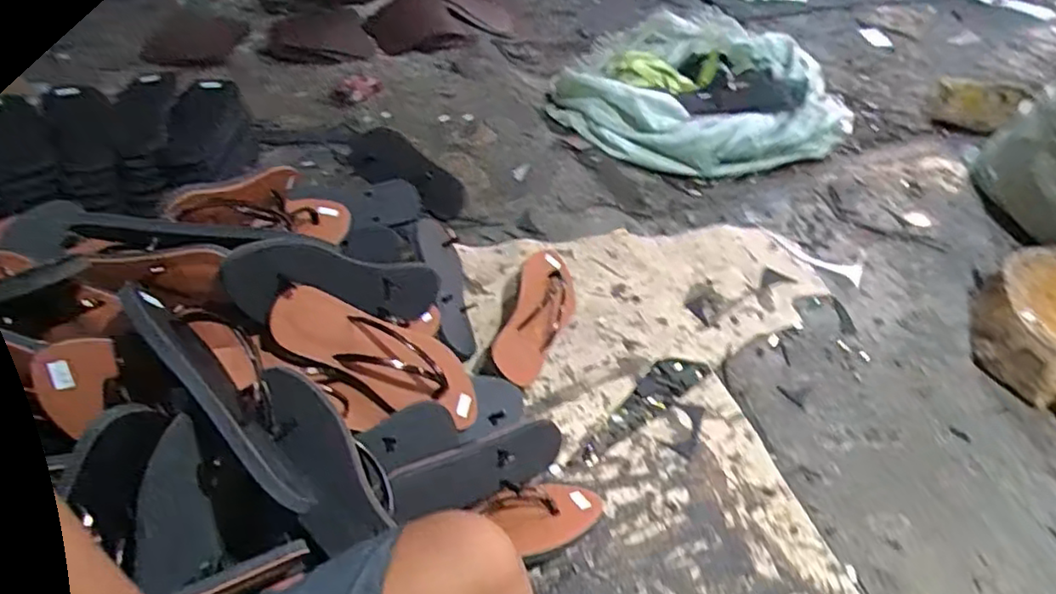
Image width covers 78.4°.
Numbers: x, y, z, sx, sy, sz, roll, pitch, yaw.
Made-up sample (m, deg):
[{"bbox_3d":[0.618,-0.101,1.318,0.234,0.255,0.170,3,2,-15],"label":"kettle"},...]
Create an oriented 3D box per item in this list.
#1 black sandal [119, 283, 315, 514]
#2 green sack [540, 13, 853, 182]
[{"bbox_3d":[-0.247,0.087,0.523,0.034,0.085,0.224,-44,75,1],"label":"black sandal"},{"bbox_3d":[0.333,-0.474,1.421,0.555,0.146,0.606,-27,52,-28],"label":"green sack"}]

